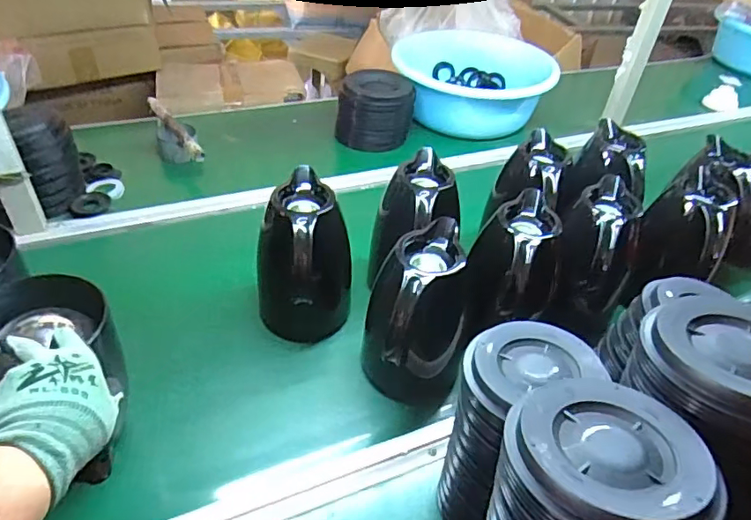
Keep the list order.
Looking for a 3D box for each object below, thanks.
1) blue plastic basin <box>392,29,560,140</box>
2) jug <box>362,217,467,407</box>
[{"bbox_3d":[0.234,-0.434,1.331,0.349,0.165,0.349,6,41,2],"label":"blue plastic basin"},{"bbox_3d":[0.049,0.081,0.638,0.107,0.204,0.147,6,41,2],"label":"jug"}]

